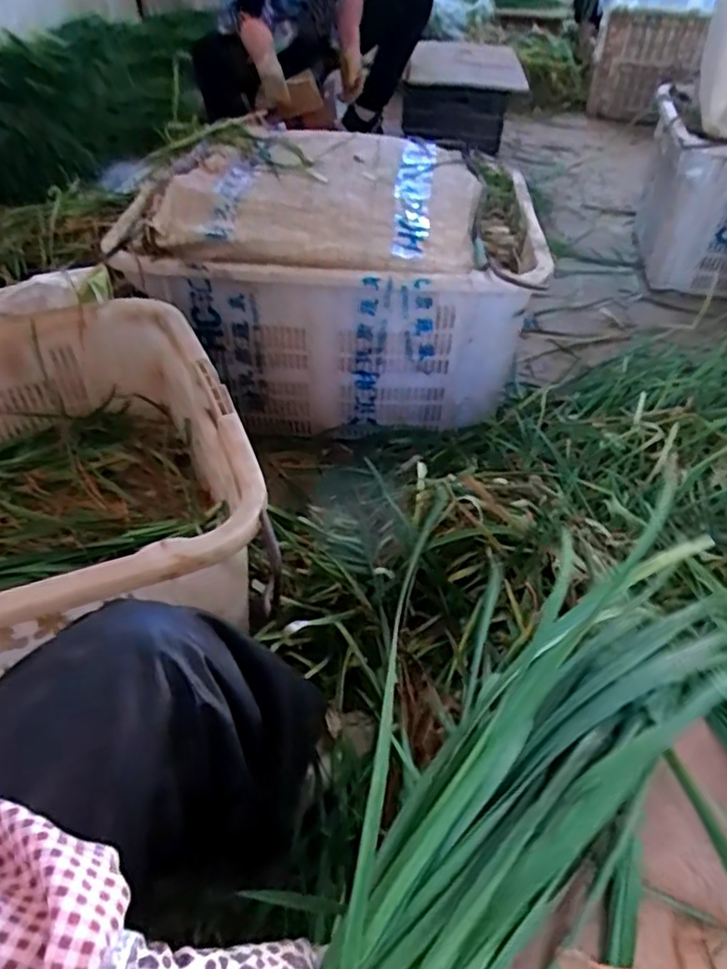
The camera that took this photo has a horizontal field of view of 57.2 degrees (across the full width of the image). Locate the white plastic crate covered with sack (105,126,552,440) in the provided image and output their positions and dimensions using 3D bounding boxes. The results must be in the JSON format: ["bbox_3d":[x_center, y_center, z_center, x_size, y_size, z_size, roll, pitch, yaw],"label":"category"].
[{"bbox_3d":[-0.053,-0.340,1.186,0.663,0.388,0.446,-4,44,-7],"label":"white plastic crate covered with sack"}]

